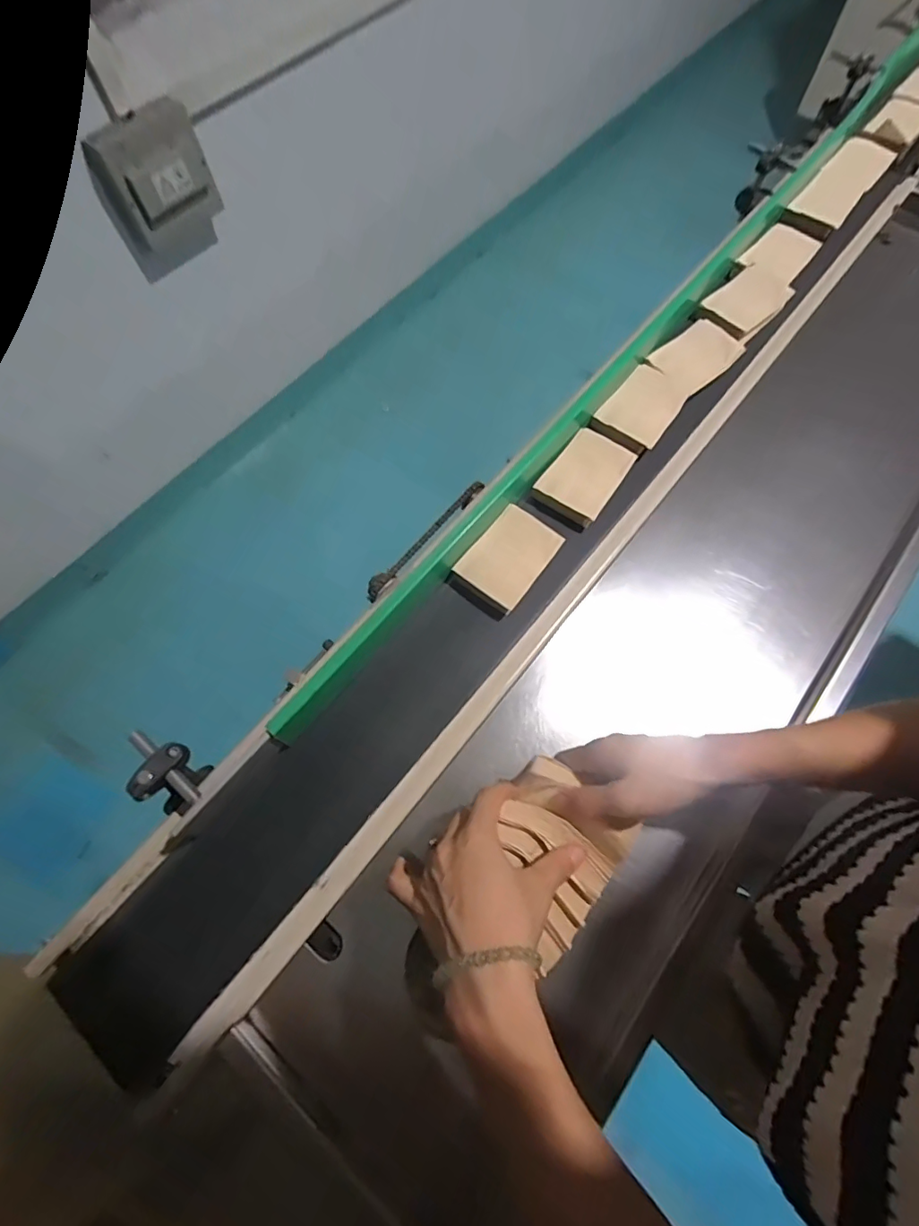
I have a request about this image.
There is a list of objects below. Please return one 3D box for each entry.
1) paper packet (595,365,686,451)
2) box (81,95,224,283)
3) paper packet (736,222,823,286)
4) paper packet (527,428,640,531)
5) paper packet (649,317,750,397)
[{"bbox_3d":[0.223,-0.250,0.612,0.074,0.007,0.100,37,72,14],"label":"paper packet"},{"bbox_3d":[-0.650,-0.917,1.119,0.135,0.286,0.205,22,69,9],"label":"box"},{"bbox_3d":[0.456,-0.512,0.730,0.078,0.014,0.108,37,72,14],"label":"paper packet"},{"bbox_3d":[0.144,-0.159,0.574,0.076,0.010,0.105,36,72,13],"label":"paper packet"},{"bbox_3d":[0.299,-0.324,0.643,0.109,0.013,0.073,-36,72,-14],"label":"paper packet"}]

